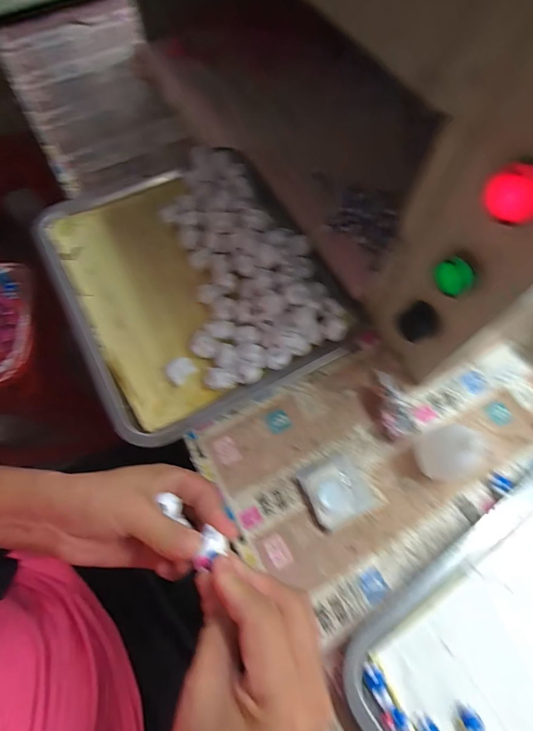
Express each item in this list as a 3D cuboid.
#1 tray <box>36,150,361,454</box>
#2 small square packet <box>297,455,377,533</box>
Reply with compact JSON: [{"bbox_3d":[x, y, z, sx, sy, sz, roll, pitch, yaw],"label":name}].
[{"bbox_3d":[-0.084,-0.101,0.413,0.263,0.045,0.324,-28,70,-10],"label":"tray"},{"bbox_3d":[0.062,0.108,0.327,0.052,0.009,0.055,-24,69,-8],"label":"small square packet"}]

